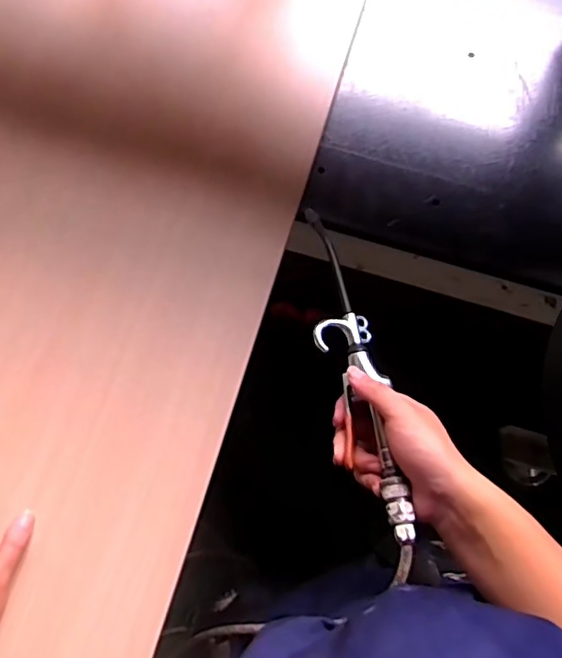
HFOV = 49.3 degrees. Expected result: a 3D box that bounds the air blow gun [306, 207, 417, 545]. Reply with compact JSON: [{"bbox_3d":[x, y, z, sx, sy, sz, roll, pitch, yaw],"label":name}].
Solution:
[{"bbox_3d":[0.061,0.025,0.537,0.051,0.028,0.314,-11,65,-5],"label":"air blow gun"}]

